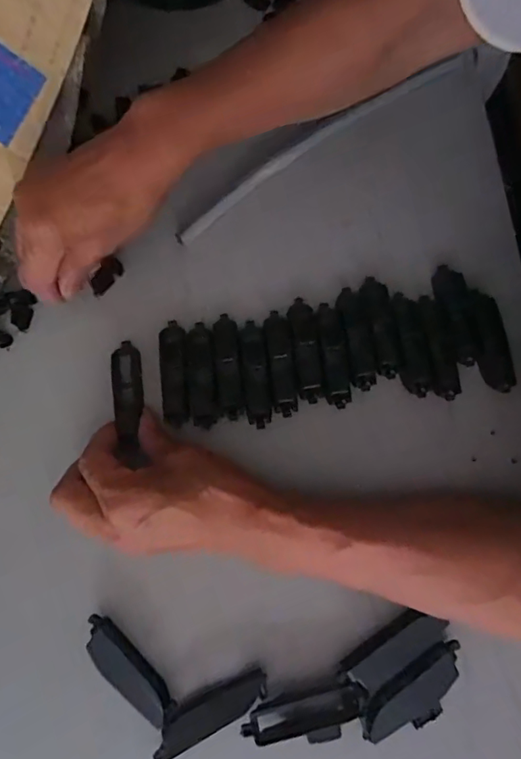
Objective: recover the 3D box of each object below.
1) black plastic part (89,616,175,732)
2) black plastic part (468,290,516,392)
[{"bbox_3d":[-0.082,0.177,0.315,0.071,0.017,0.018,44,81,10],"label":"black plastic part"},{"bbox_3d":[0.160,-0.027,0.366,0.022,0.016,0.072,-8,77,-1],"label":"black plastic part"}]

